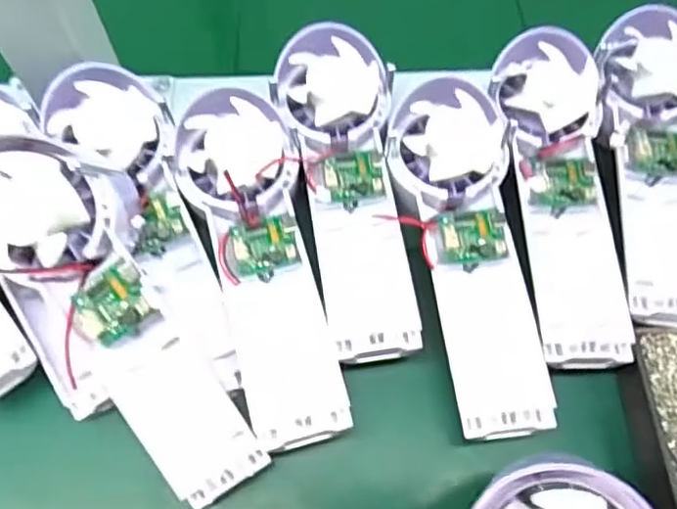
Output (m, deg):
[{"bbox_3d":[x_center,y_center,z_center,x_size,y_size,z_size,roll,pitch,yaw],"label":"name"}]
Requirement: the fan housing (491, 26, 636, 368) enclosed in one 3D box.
[{"bbox_3d":[0.114,-0.032,0.307,0.057,0.036,0.174,-2,64,-2],"label":"fan housing"}]

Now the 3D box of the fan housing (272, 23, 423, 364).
[{"bbox_3d":[0.009,-0.039,0.302,0.057,0.028,0.172,-12,65,-7],"label":"fan housing"}]

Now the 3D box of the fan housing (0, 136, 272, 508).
[{"bbox_3d":[-0.098,0.025,0.268,0.064,0.037,0.182,-34,94,-16],"label":"fan housing"}]

